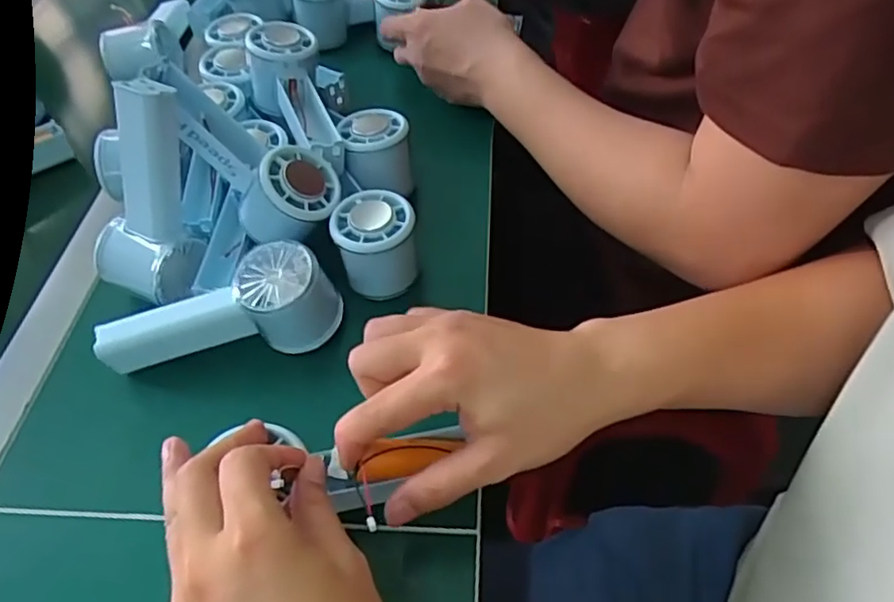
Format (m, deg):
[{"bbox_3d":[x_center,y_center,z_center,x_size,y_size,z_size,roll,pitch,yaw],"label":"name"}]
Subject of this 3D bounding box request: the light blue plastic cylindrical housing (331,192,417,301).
[{"bbox_3d":[-0.049,-0.037,0.454,0.054,0.064,0.053,-3,51,3],"label":"light blue plastic cylindrical housing"}]

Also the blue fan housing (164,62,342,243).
[{"bbox_3d":[-0.140,-0.102,0.450,0.145,0.054,0.067,40,62,4],"label":"blue fan housing"}]

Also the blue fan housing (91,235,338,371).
[{"bbox_3d":[-0.150,0.005,0.420,0.149,0.055,0.049,-10,51,-3],"label":"blue fan housing"}]

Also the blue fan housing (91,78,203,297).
[{"bbox_3d":[-0.202,-0.075,0.433,0.065,0.147,0.050,22,27,21],"label":"blue fan housing"}]

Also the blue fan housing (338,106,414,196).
[{"bbox_3d":[-0.056,-0.119,0.506,0.051,0.053,0.057,-16,52,-8],"label":"blue fan housing"}]

